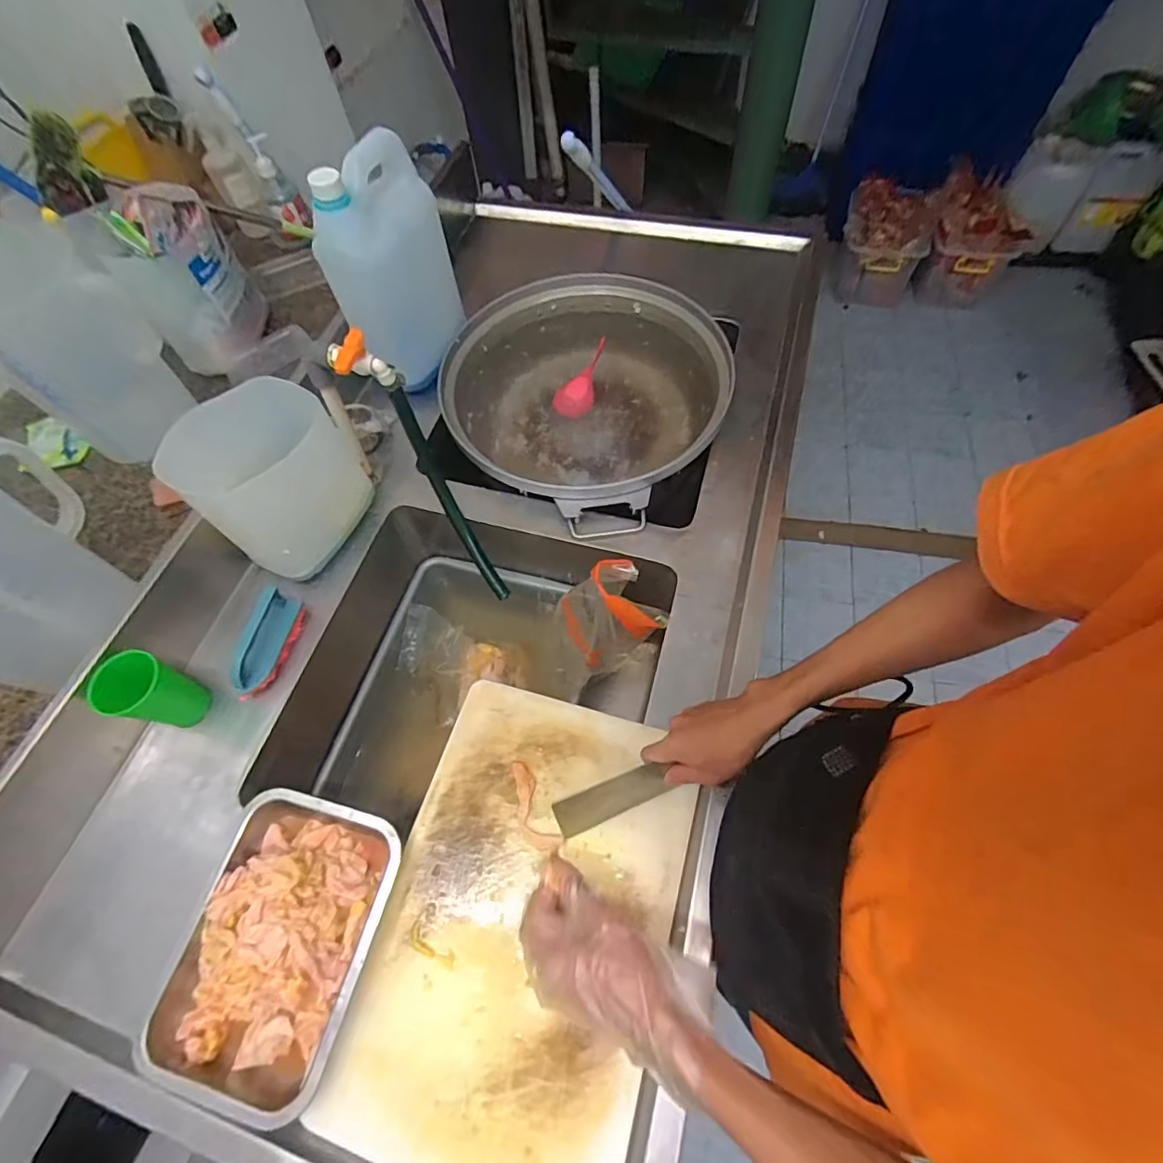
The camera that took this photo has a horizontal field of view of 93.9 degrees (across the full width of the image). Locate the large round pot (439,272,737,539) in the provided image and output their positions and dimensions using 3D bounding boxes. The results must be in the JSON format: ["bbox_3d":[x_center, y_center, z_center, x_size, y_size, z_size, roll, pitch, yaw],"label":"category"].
[{"bbox_3d":[0.000,-0.298,0.915,0.425,0.152,0.459,-1,62,1],"label":"large round pot"}]

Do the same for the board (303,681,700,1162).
[{"bbox_3d":[-0.058,0.344,0.568,0.291,0.018,0.442,14,64,8],"label":"board"}]

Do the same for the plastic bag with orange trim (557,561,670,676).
[{"bbox_3d":[0.042,0.046,0.767,0.116,0.148,0.101,-19,63,-6],"label":"plastic bag with orange trim"}]

